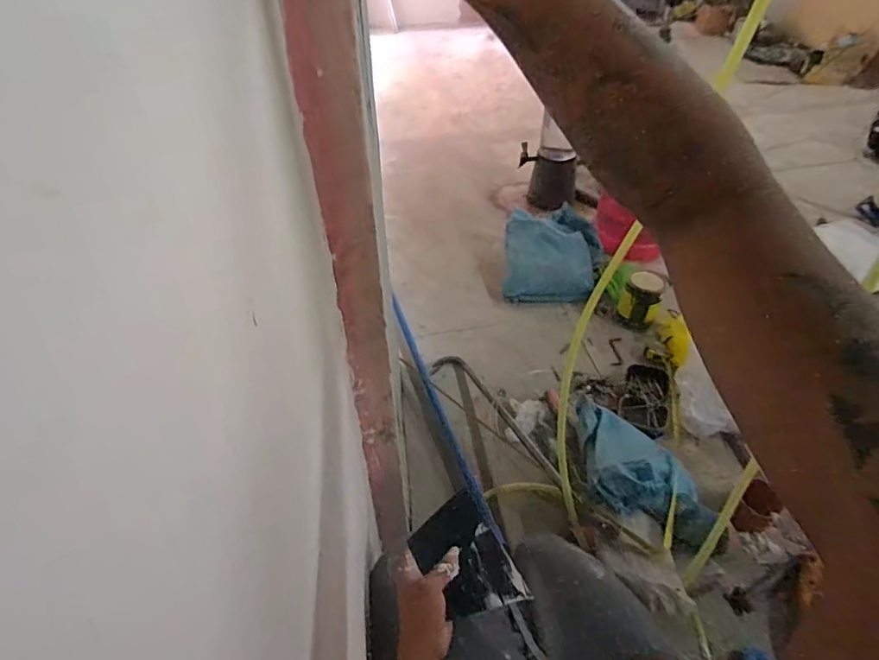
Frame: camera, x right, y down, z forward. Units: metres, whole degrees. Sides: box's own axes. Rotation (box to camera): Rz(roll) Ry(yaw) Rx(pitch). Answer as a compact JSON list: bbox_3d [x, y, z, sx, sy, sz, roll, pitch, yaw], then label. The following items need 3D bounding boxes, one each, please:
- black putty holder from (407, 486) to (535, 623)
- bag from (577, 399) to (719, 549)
[{"bbox_3d":[0.029,0.259,0.569,0.087,0.010,0.132,-23,48,-21],"label":"black putty holder"},{"bbox_3d":[0.350,0.255,0.935,0.189,0.059,0.341,-12,30,-11],"label":"bag"}]

